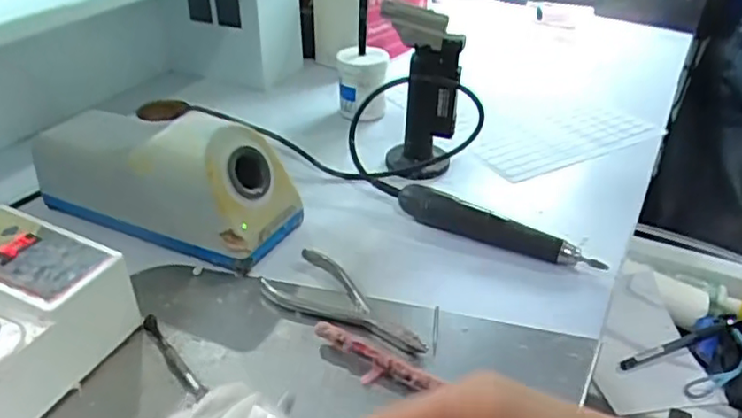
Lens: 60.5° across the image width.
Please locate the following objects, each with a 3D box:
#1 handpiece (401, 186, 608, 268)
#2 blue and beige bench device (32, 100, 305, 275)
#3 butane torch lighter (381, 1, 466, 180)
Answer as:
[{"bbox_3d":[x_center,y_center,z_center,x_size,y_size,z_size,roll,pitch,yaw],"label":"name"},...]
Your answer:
[{"bbox_3d":[0.096,0.015,0.501,0.163,0.026,0.026,20,38,28],"label":"handpiece"},{"bbox_3d":[-0.166,-0.030,0.507,0.204,0.092,0.087,15,36,21],"label":"blue and beige bench device"},{"bbox_3d":[0.046,-0.109,0.568,0.063,0.149,0.056,6,34,9],"label":"butane torch lighter"}]

